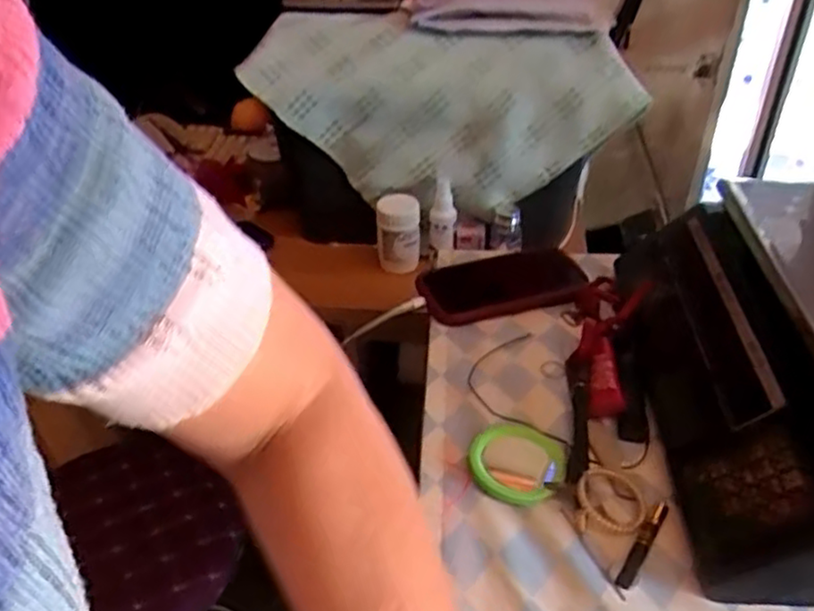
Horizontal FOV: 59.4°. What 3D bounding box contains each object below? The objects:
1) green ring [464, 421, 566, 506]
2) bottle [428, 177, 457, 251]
[{"bbox_3d":[0.078,0.107,0.503,0.065,0.012,0.072,16,39,21],"label":"green ring"},{"bbox_3d":[0.045,-0.113,0.903,0.032,0.086,0.028,-1,37,0],"label":"bottle"}]

